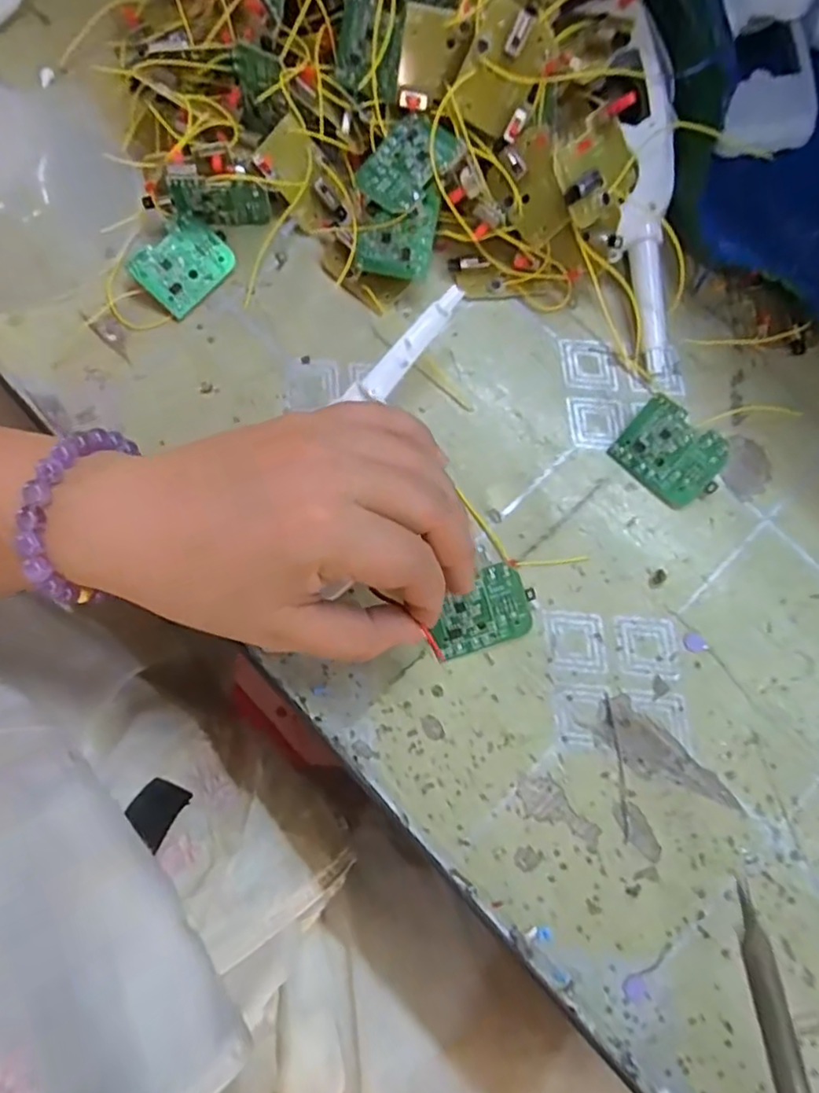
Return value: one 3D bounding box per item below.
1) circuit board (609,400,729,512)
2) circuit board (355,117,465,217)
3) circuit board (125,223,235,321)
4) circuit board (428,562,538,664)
[{"bbox_3d":[0.115,-0.040,0.274,0.044,0.004,0.034,42,105,9],"label":"circuit board"},{"bbox_3d":[-0.001,-0.167,0.273,0.033,0.005,0.040,41,95,11],"label":"circuit board"},{"bbox_3d":[-0.108,-0.134,0.297,0.033,0.004,0.043,45,80,-15],"label":"circuit board"},{"bbox_3d":[0.030,0.027,0.260,0.043,0.004,0.032,-24,99,0],"label":"circuit board"}]

